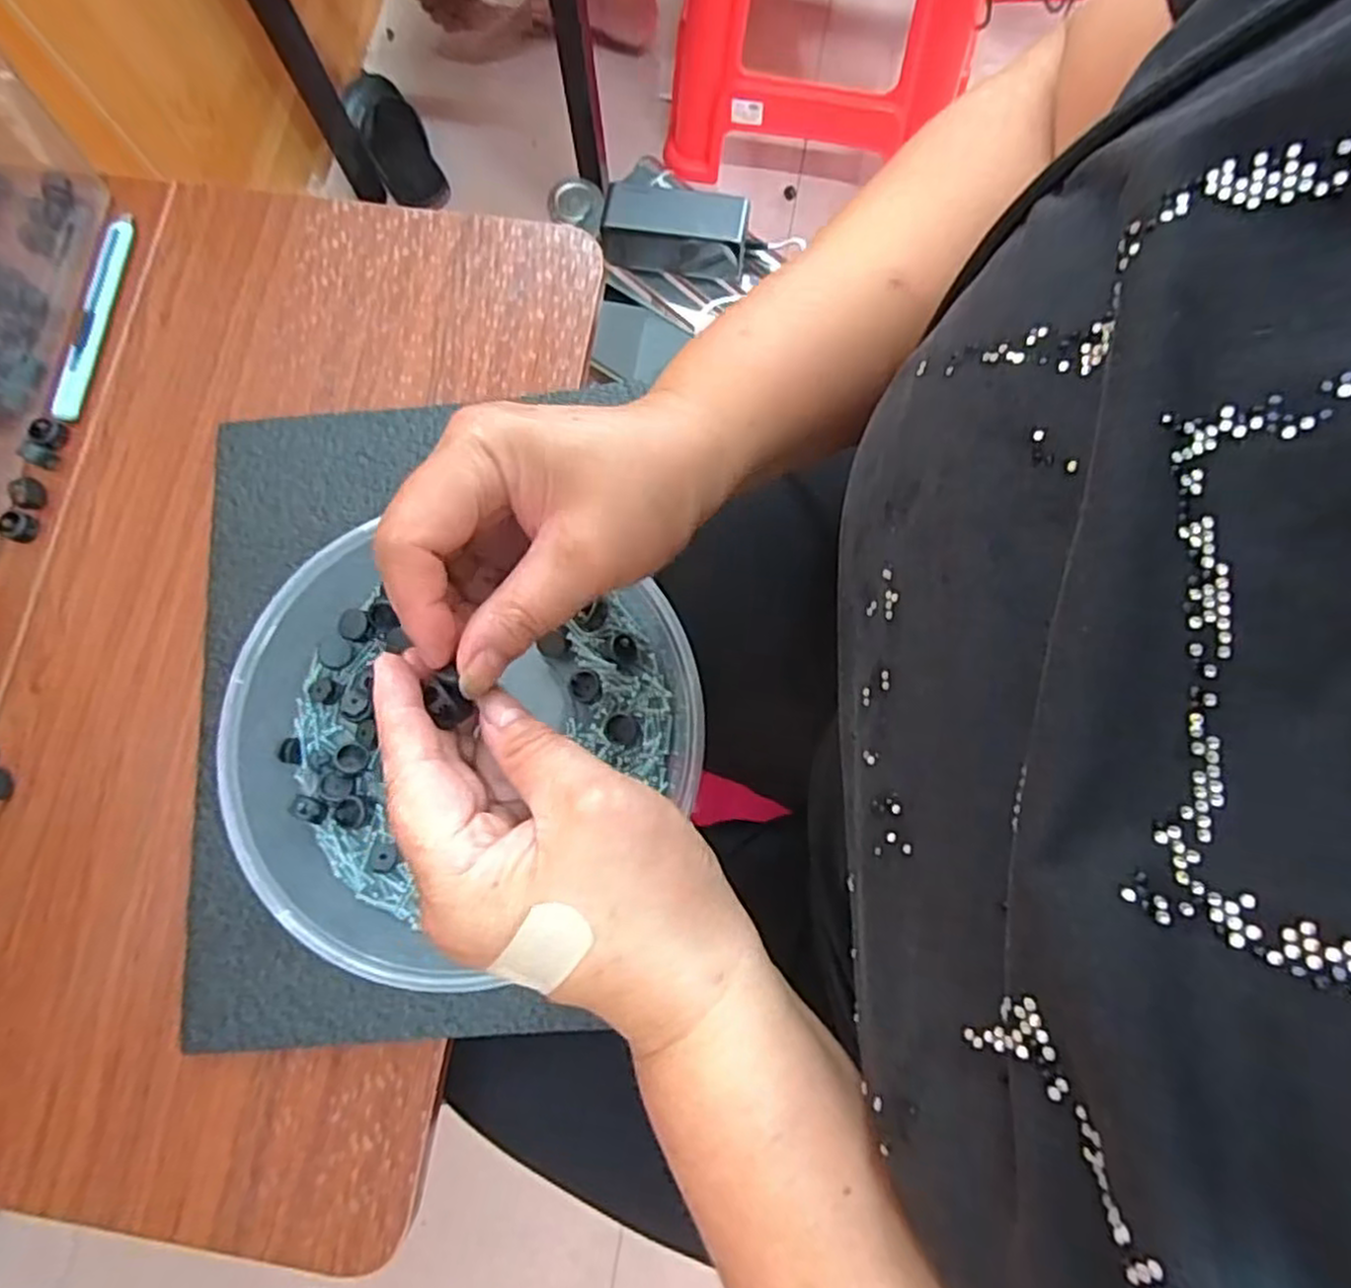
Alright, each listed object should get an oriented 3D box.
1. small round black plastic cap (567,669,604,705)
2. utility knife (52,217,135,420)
[{"bbox_3d":[-0.047,0.022,0.385,0.018,0.006,0.016,19,79,3],"label":"small round black plastic cap"},{"bbox_3d":[-0.368,-0.209,0.472,0.012,0.008,0.141,8,79,1],"label":"utility knife"}]

